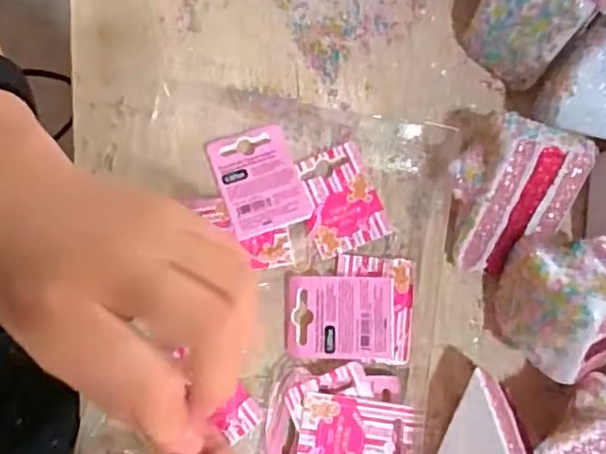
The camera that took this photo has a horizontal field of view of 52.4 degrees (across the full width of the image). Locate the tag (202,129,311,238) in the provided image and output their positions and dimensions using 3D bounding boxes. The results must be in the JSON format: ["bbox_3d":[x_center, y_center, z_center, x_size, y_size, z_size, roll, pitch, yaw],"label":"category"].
[{"bbox_3d":[-0.025,-0.026,0.351,0.045,0.008,0.059,-18,90,-10],"label":"tag"}]

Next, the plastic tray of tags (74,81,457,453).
[{"bbox_3d":[-0.013,0.034,0.341,0.176,0.018,0.225,10,77,-1],"label":"plastic tray of tags"}]

